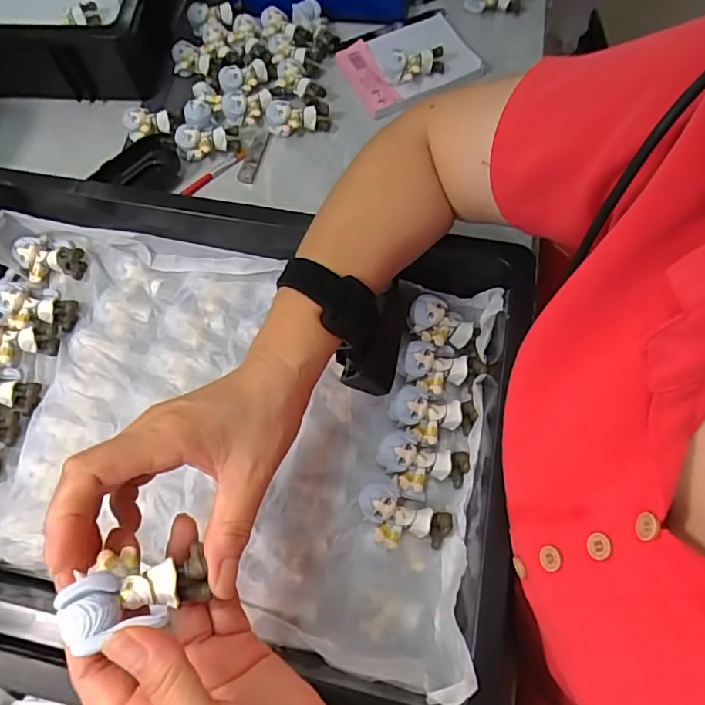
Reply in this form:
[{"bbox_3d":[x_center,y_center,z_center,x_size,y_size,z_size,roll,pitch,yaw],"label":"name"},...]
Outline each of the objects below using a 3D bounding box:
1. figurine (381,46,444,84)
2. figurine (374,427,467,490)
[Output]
[{"bbox_3d":[0.065,-0.302,0.557,0.064,0.025,0.028,-4,62,-6],"label":"figurine"},{"bbox_3d":[0.049,0.078,0.377,0.064,0.025,0.040,18,68,9],"label":"figurine"}]

